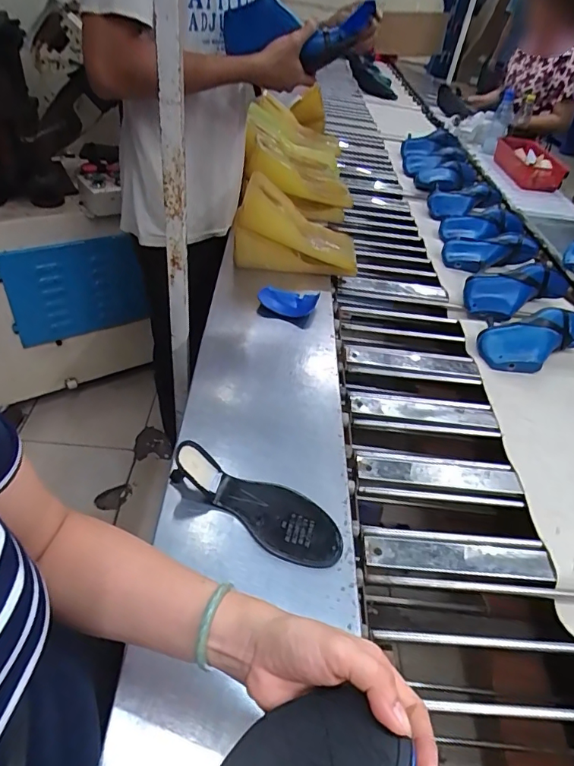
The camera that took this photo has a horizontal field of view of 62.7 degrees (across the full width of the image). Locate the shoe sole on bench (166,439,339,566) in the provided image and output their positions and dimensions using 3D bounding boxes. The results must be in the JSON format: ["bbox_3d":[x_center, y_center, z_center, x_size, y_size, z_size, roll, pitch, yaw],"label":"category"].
[{"bbox_3d":[-0.037,0.149,0.581,0.226,0.059,0.085,28,44,7],"label":"shoe sole on bench"}]

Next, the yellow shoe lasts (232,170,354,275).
[{"bbox_3d":[0.019,-0.335,0.987,0.254,0.176,0.122,0,40,-5],"label":"yellow shoe lasts"}]

